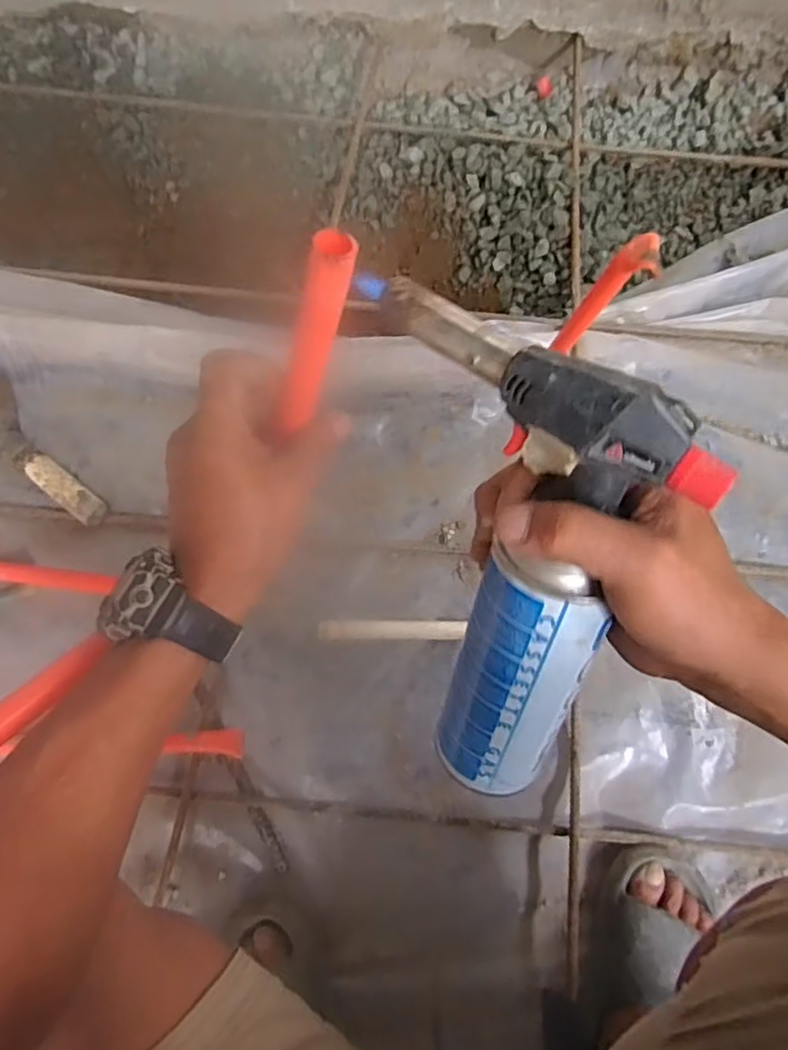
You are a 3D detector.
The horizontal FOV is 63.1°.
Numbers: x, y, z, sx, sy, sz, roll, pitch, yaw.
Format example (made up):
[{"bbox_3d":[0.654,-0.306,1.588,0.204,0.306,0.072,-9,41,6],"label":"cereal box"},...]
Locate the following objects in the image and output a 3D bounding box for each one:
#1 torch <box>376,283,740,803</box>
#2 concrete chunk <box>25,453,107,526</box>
[{"bbox_3d":[0.059,0.028,0.312,0.126,0.084,0.260,2,116,2],"label":"torch"},{"bbox_3d":[-0.382,-0.039,0.754,0.102,0.045,0.033,35,77,11],"label":"concrete chunk"}]

